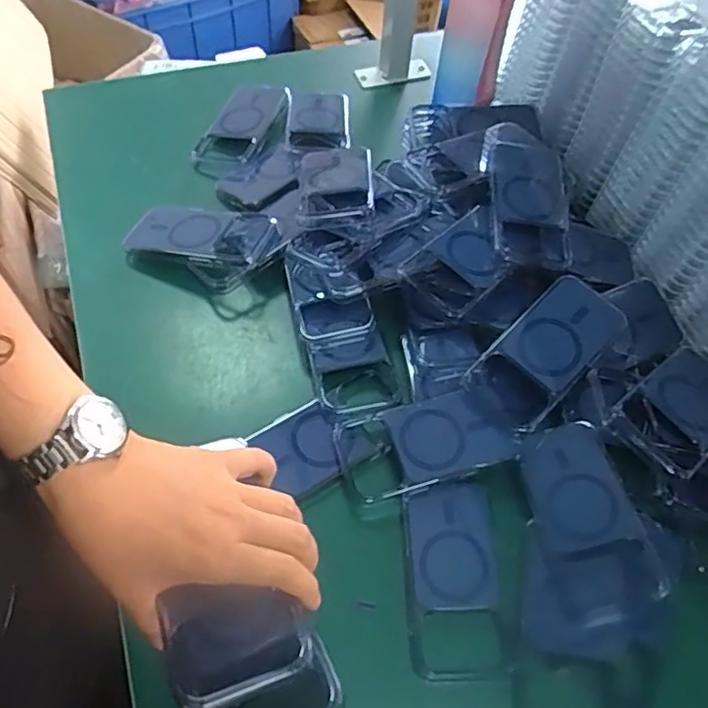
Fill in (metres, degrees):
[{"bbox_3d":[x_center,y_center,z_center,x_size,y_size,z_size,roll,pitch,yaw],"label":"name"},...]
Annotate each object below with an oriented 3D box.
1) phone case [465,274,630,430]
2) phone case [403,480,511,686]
[{"bbox_3d":[0.170,-0.003,0.550,0.072,0.009,0.145,43,82,13],"label":"phone case"},{"bbox_3d":[0.079,0.176,0.491,0.074,0.012,0.145,2,66,-10],"label":"phone case"}]

